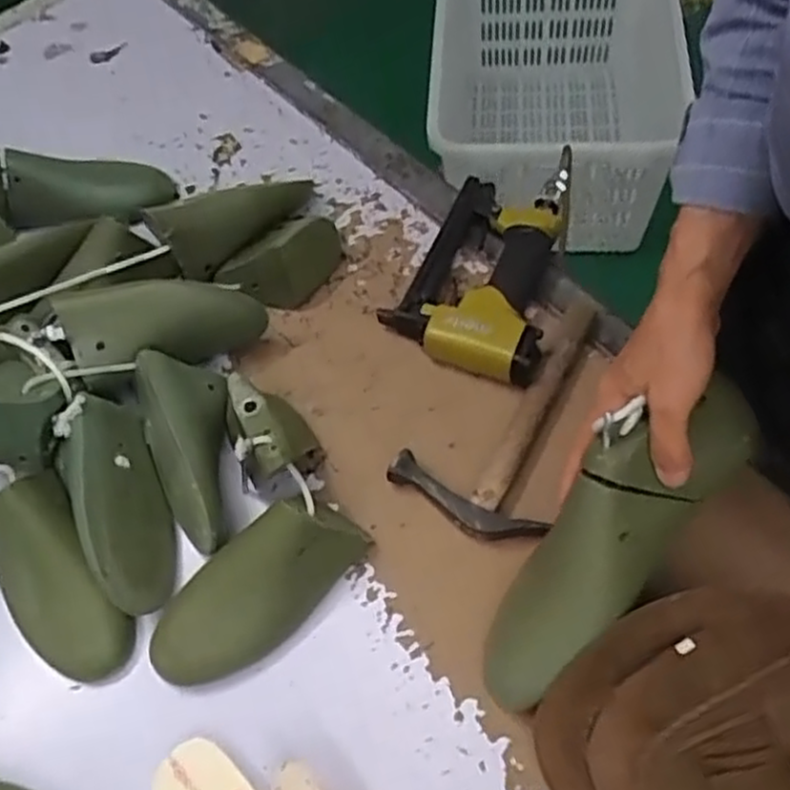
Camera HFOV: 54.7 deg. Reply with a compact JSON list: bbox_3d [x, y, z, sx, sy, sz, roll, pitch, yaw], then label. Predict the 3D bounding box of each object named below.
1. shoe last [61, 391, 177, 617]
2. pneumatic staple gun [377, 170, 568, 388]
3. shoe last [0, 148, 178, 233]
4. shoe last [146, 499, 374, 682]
[{"bbox_3d":[-0.210,0.083,0.596,0.066,0.073,0.166,-27,62,-11],"label":"shoe last"},{"bbox_3d":[0.076,-0.118,0.700,0.140,0.047,0.221,12,62,11],"label":"pneumatic staple gun"},{"bbox_3d":[-0.358,-0.209,0.782,0.249,0.073,0.063,-4,59,-15],"label":"shoe last"},{"bbox_3d":[-0.104,0.143,0.567,0.174,0.069,0.071,-29,62,-12],"label":"shoe last"}]

